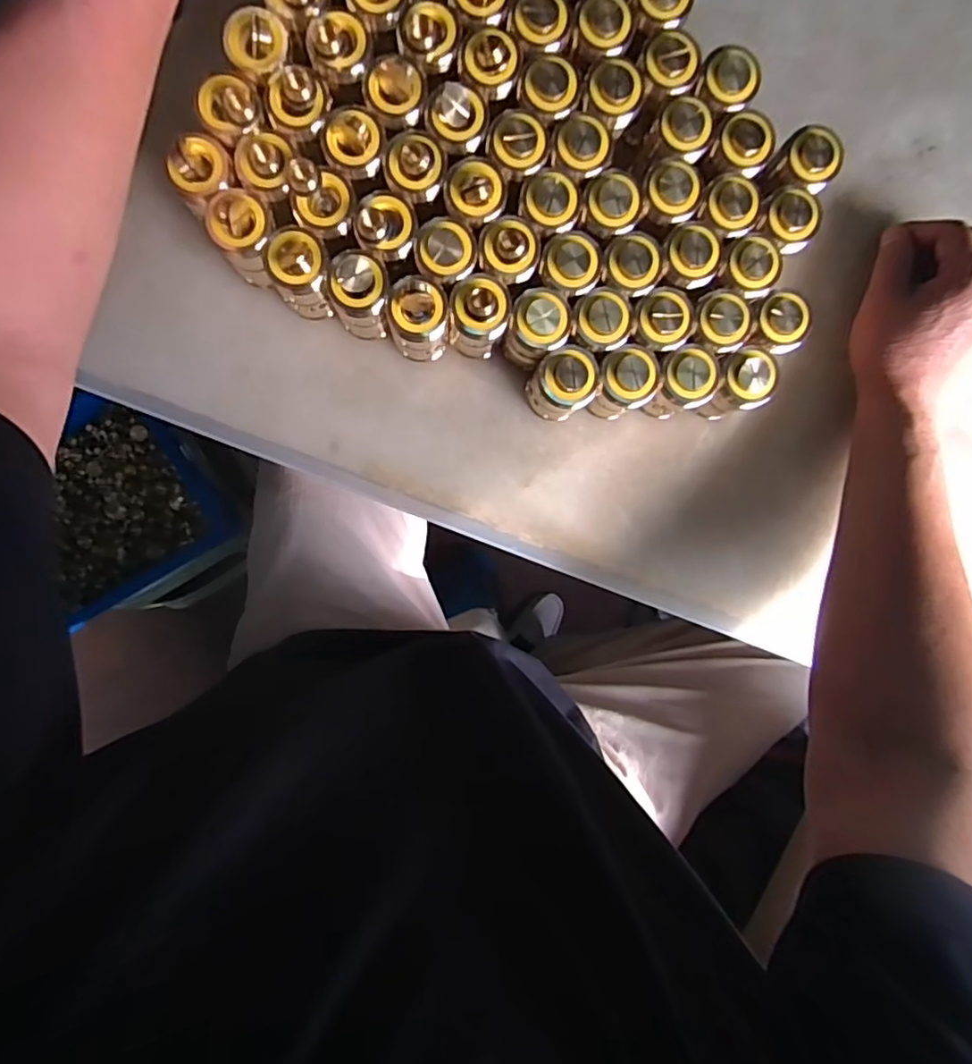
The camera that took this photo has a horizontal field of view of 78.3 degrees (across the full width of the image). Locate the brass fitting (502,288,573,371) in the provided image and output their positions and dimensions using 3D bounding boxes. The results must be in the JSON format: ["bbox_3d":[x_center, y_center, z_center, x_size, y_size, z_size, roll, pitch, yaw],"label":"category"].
[{"bbox_3d":[0.033,-0.135,0.403,0.038,0.073,0.037,0,93,-5],"label":"brass fitting"}]

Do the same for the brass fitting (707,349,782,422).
[{"bbox_3d":[0.170,-0.100,0.409,0.034,0.062,0.037,0,93,-5],"label":"brass fitting"}]

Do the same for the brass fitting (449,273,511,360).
[{"bbox_3d":[-0.006,-0.144,0.400,0.036,0.069,0.039,0,93,-5],"label":"brass fitting"}]

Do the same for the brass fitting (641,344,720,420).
[{"bbox_3d":[0.130,-0.101,0.412,0.041,0.067,0.038,0,93,-5],"label":"brass fitting"}]

